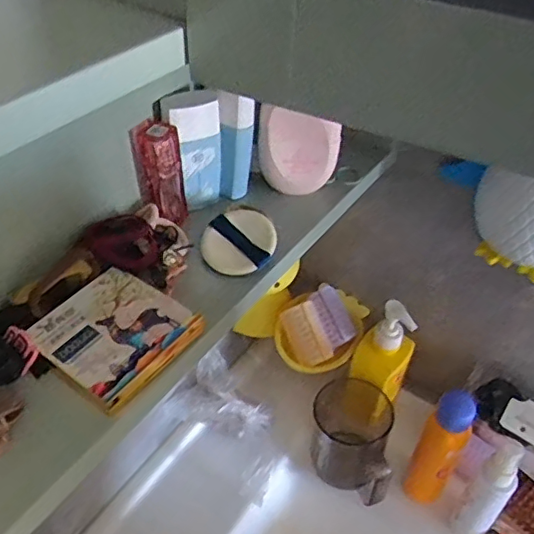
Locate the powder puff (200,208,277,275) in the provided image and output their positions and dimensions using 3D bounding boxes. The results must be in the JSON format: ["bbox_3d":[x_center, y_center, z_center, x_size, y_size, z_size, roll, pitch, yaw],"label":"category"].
[{"bbox_3d":[-0.020,-0.019,0.398,0.051,0.007,0.049,-5,64,10],"label":"powder puff"}]

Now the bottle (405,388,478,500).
[{"bbox_3d":[0.176,0.189,0.580,0.039,0.170,0.028,25,47,22],"label":"bottle"}]

